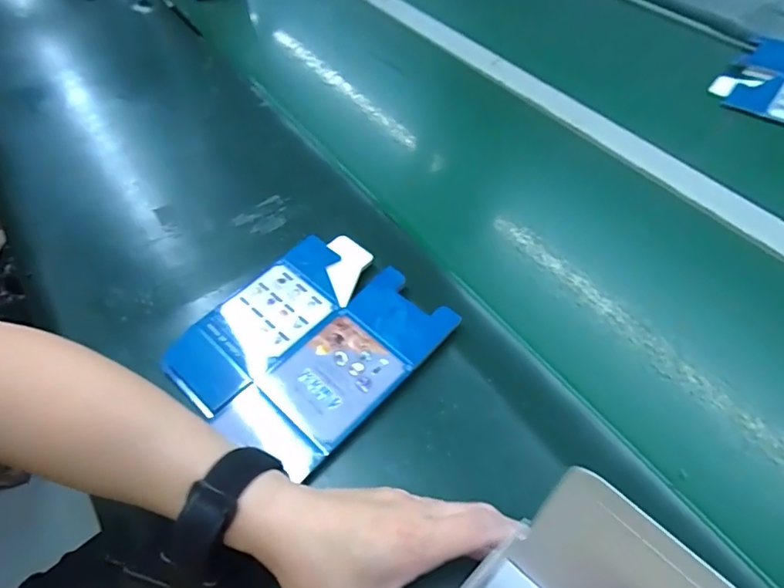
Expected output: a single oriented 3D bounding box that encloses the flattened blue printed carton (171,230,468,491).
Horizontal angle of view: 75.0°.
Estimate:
[{"bbox_3d":[-0.068,0.037,0.409,0.158,0.018,0.183,35,66,28],"label":"flattened blue printed carton"}]

